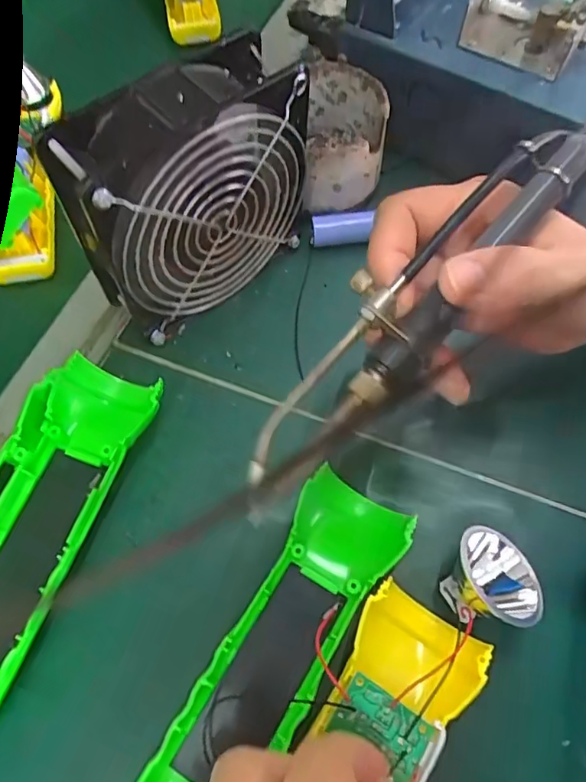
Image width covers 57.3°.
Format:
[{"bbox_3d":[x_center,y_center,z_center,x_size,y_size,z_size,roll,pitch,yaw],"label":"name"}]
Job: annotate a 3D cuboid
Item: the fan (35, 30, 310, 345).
[{"bbox_3d":[-0.052,-0.093,0.274,0.120,0.124,0.043,-39,70,-18],"label":"fan"}]

